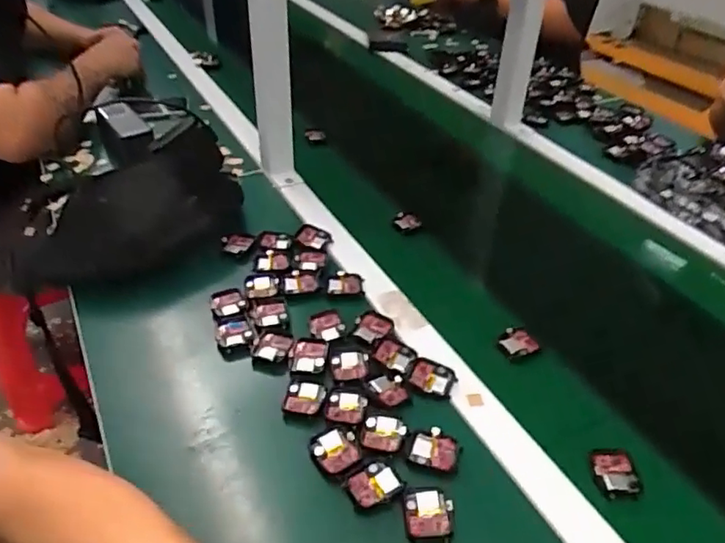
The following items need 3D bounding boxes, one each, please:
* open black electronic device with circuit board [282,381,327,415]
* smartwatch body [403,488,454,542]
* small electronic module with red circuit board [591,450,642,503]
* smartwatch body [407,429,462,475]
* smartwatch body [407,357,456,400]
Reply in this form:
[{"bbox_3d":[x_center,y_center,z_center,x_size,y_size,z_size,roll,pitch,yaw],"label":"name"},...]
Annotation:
[{"bbox_3d":[-0.055,0.118,0.551,0.036,0.004,0.037,8,38,7],"label":"open black electronic device with circuit board"},{"bbox_3d":[0.052,0.192,0.463,0.037,0.005,0.043,0,38,-3],"label":"smartwatch body"},{"bbox_3d":[0.217,0.173,0.501,0.033,0.011,0.046,-4,38,-9],"label":"small electronic module with red circuit board"},{"bbox_3d":[0.063,0.154,0.507,0.043,0.007,0.035,12,39,12],"label":"smartwatch body"},{"bbox_3d":[0.069,0.102,0.573,0.044,0.004,0.037,18,40,18],"label":"smartwatch body"}]

